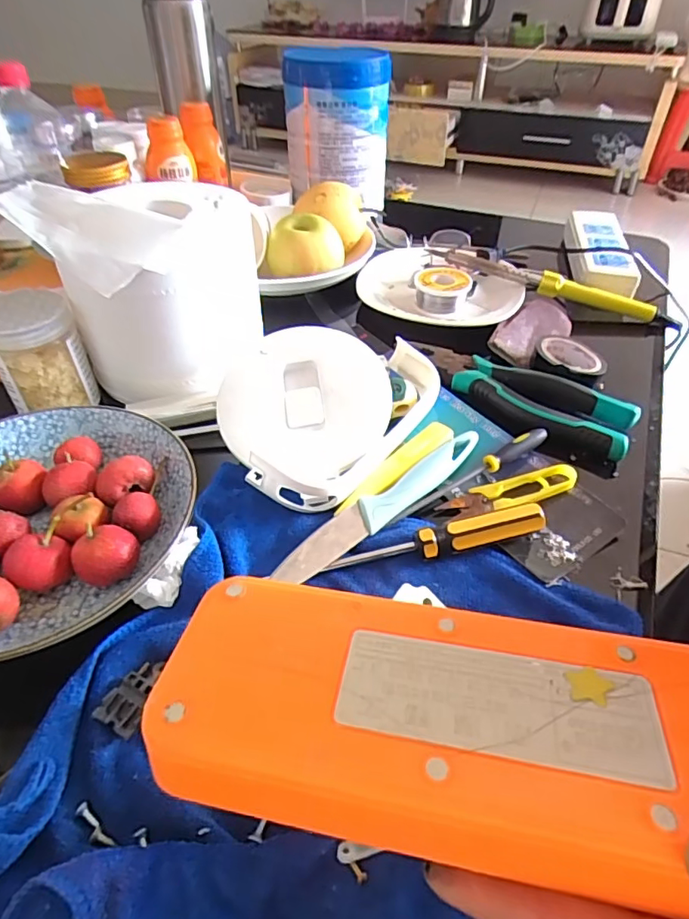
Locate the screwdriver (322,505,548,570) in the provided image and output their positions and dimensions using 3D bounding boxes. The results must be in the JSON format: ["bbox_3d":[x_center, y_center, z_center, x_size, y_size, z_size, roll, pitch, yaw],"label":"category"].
[{"bbox_3d":[0.054,0.046,0.312,0.127,0.017,0.016,-8,44,-10],"label":"screwdriver"}]

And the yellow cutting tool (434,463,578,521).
[{"bbox_3d":[0.107,0.021,0.350,0.089,0.017,0.024,-7,44,-9],"label":"yellow cutting tool"}]

